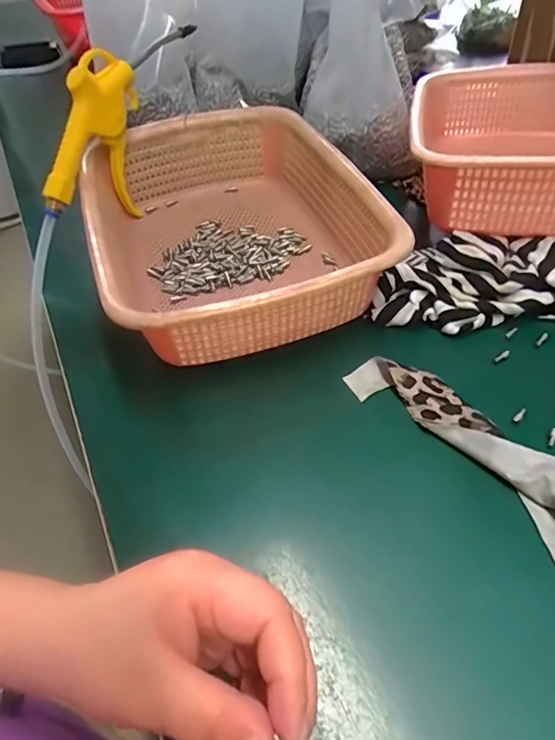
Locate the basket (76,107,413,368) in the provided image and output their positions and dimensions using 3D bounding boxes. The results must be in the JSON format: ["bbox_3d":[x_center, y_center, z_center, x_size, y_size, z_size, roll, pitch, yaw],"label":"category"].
[{"bbox_3d":[-0.043,-0.121,0.412,0.210,0.089,0.290,-19,50,-10],"label":"basket"}]

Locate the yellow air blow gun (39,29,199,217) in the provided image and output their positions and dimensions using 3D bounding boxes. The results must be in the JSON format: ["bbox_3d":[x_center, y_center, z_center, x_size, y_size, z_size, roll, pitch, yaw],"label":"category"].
[{"bbox_3d":[-0.143,-0.230,0.455,0.034,0.123,0.215,17,52,19],"label":"yellow air blow gun"}]

